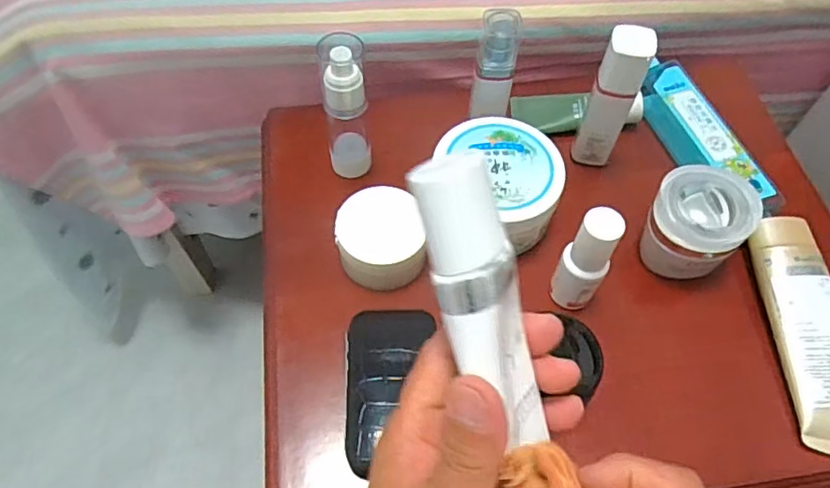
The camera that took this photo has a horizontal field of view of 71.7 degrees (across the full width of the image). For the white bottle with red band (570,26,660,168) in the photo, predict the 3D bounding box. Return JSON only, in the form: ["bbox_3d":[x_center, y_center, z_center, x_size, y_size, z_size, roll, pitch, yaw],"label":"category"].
[{"bbox_3d":[0.148,-0.108,0.438,0.031,0.119,0.024,15,60,9],"label":"white bottle with red band"}]

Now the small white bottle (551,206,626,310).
[{"bbox_3d":[0.114,0.012,0.384,0.031,0.089,0.025,31,63,17],"label":"small white bottle"}]

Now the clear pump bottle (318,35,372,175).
[{"bbox_3d":[-0.051,-0.100,0.429,0.033,0.125,0.027,-10,59,-7],"label":"clear pump bottle"}]

